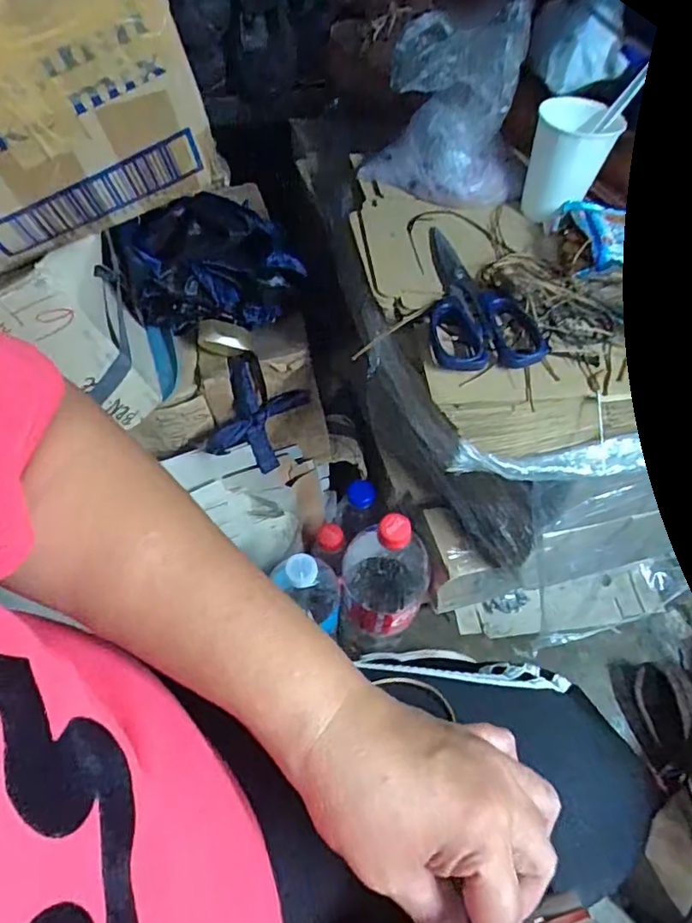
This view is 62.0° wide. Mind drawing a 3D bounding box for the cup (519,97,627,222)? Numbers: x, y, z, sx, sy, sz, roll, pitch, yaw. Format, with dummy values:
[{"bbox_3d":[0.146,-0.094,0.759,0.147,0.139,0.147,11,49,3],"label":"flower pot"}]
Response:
[{"bbox_3d":[0.198,-0.267,0.518,0.065,0.085,0.063,1,53,-1],"label":"cup"}]

